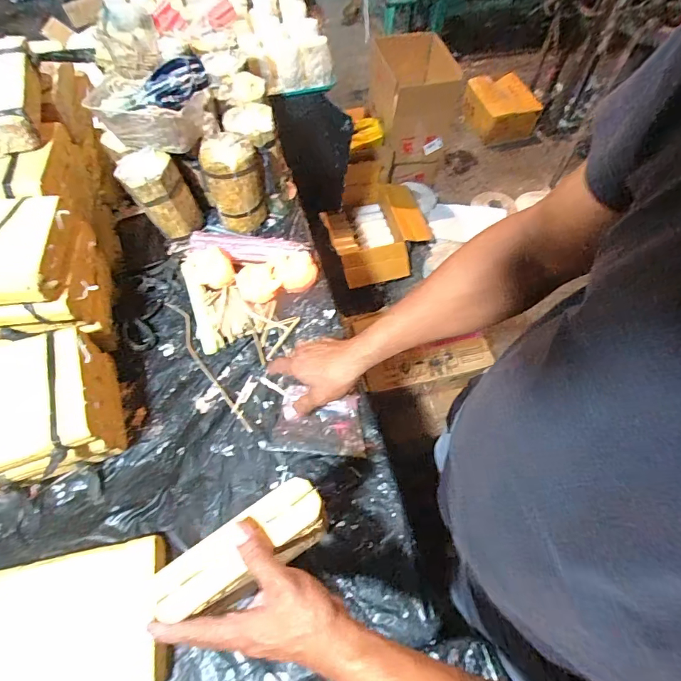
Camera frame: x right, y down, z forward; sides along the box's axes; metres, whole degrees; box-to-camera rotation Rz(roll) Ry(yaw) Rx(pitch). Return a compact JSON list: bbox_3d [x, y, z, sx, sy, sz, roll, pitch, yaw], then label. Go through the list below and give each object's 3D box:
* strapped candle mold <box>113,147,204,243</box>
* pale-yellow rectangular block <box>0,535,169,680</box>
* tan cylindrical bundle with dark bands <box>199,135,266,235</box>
[{"bbox_3d":[-0.320,-0.259,0.738,0.096,0.137,0.091,0,60,0],"label":"strapped candle mold"},{"bbox_3d":[-0.318,0.336,0.475,0.214,0.047,0.159,-12,61,-6],"label":"pale-yellow rectangular block"},{"bbox_3d":[-0.191,-0.287,0.758,0.098,0.150,0.085,-15,61,-8],"label":"tan cylindrical bundle with dark bands"}]

